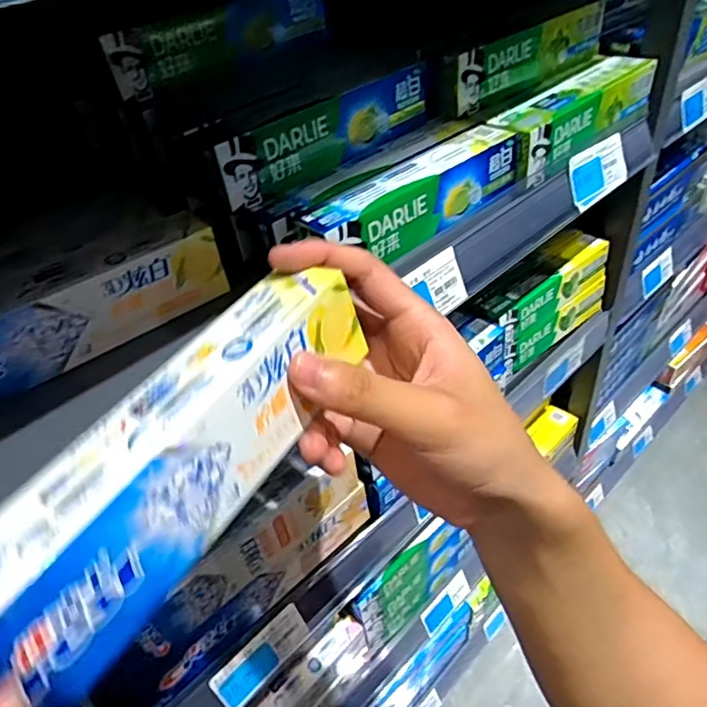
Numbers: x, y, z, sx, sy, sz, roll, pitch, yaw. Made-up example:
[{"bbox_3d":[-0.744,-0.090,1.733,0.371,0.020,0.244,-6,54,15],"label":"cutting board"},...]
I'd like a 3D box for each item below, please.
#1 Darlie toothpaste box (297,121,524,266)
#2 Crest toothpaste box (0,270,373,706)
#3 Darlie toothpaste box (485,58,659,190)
[{"bbox_3d":[0.045,-0.110,0.395,0.186,0.040,0.042,-35,47,-28],"label":"Darlie toothpaste box"},{"bbox_3d":[-0.072,0.043,0.209,0.046,0.047,0.206,20,51,29],"label":"Crest toothpaste box"},{"bbox_3d":[0.194,-0.208,0.487,0.210,0.047,0.044,-36,48,-29],"label":"Darlie toothpaste box"}]

